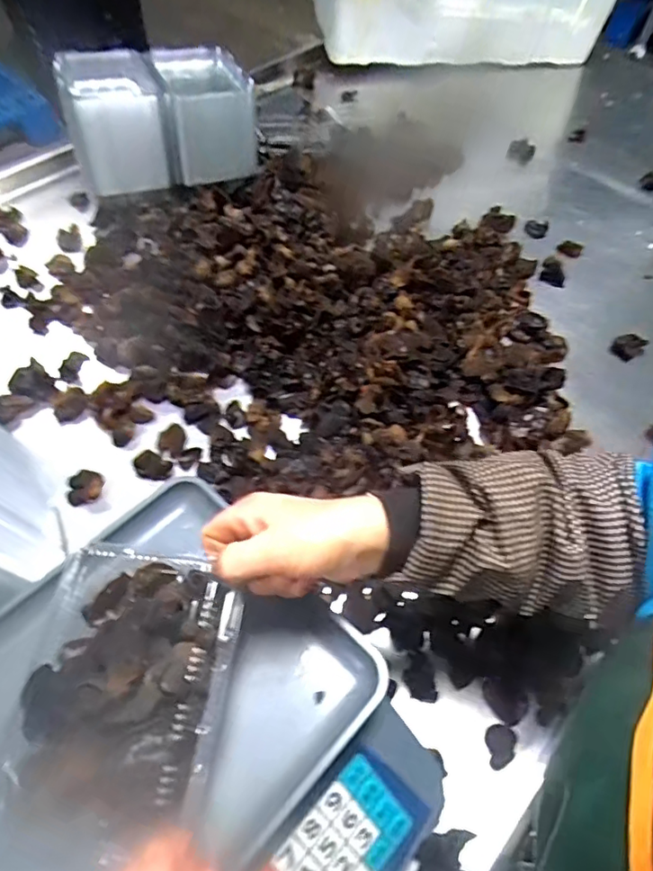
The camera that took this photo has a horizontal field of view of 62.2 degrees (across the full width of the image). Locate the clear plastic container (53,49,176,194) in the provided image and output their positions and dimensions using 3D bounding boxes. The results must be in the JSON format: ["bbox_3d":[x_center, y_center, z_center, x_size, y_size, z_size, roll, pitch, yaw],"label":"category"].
[{"bbox_3d":[-0.292,-0.439,0.764,0.135,0.130,0.127,-10,58,-9],"label":"clear plastic container"}]

